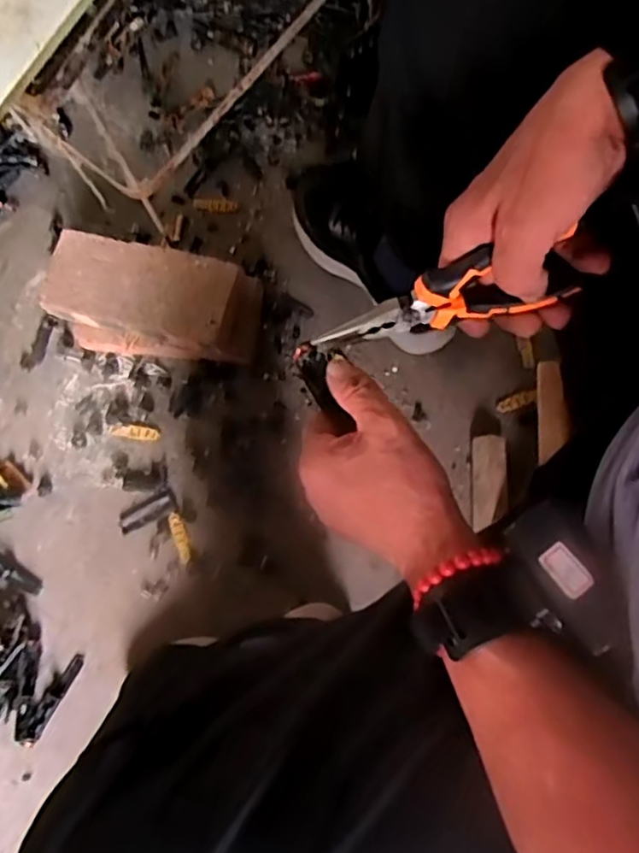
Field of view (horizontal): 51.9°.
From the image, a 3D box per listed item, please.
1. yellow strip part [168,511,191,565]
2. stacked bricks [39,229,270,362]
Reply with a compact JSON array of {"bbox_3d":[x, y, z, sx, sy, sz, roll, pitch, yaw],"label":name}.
[{"bbox_3d":[-0.172,0.137,0.807,0.017,0.007,0.062,-19,77,0],"label":"yellow strip part"},{"bbox_3d":[-0.204,-0.152,0.819,0.253,0.098,0.116,12,78,3],"label":"stacked bricks"}]

